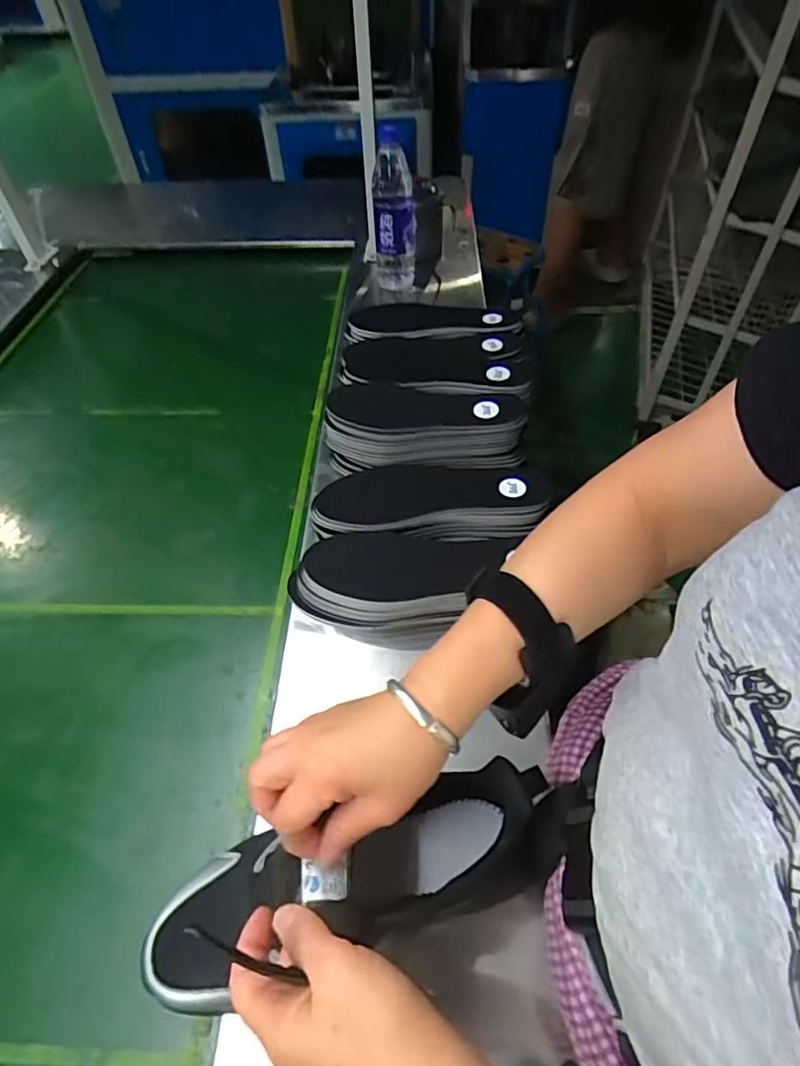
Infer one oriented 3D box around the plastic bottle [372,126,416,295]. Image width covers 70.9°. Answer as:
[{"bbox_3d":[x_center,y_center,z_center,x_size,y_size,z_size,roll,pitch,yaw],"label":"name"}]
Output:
[{"bbox_3d":[-0.007,-0.494,0.889,0.069,0.205,0.073,-3,50,-1],"label":"plastic bottle"}]

